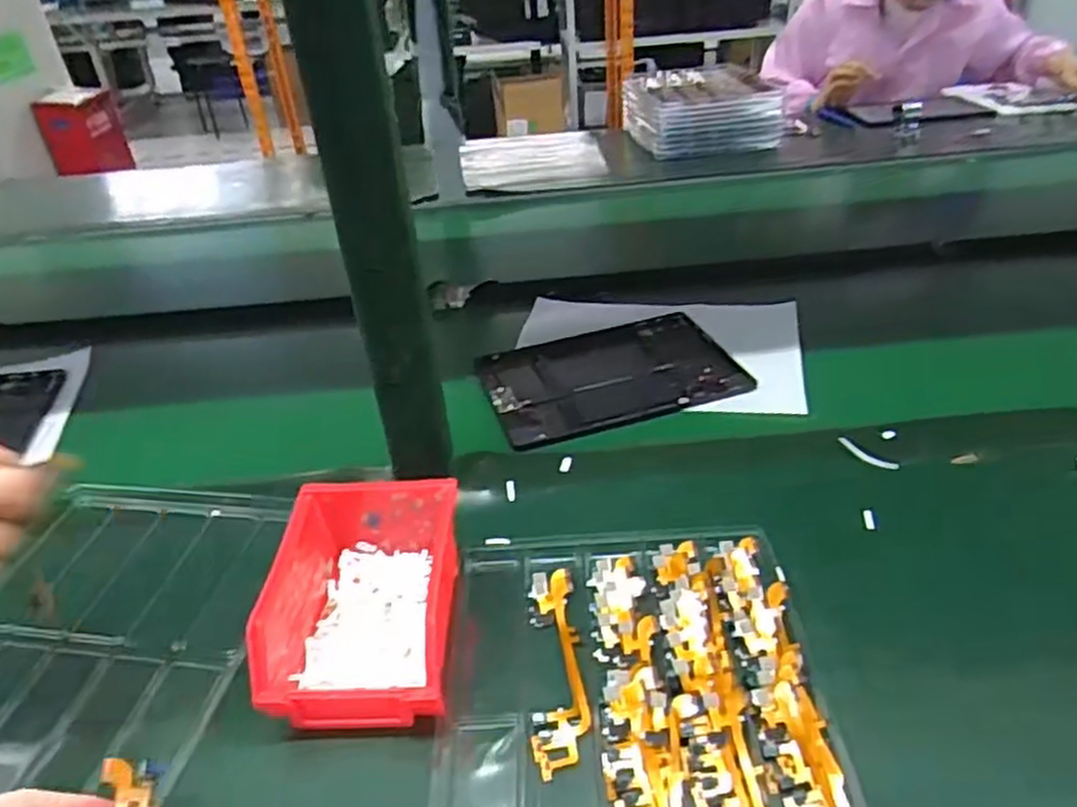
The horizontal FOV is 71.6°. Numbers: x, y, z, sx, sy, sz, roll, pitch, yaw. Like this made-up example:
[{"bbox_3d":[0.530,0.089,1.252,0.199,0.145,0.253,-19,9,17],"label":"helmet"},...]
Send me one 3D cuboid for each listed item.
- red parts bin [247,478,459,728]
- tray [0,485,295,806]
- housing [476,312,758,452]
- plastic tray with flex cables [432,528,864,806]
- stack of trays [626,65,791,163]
[{"bbox_3d":[-0.104,0.118,0.463,0.100,0.072,0.141,-3,34,4],"label":"red parts bin"},{"bbox_3d":[-0.296,0.149,0.492,0.211,0.017,0.262,1,38,5],"label":"tray"},{"bbox_3d":[0.068,-0.028,0.719,0.232,0.012,0.171,-13,35,-11],"label":"housing"},{"bbox_3d":[0.054,0.178,0.420,0.214,0.018,0.258,-4,34,2],"label":"plastic tray with flex cables"},{"bbox_3d":[0.301,-0.560,1.418,0.270,0.101,0.283,-7,34,-2],"label":"stack of trays"}]

